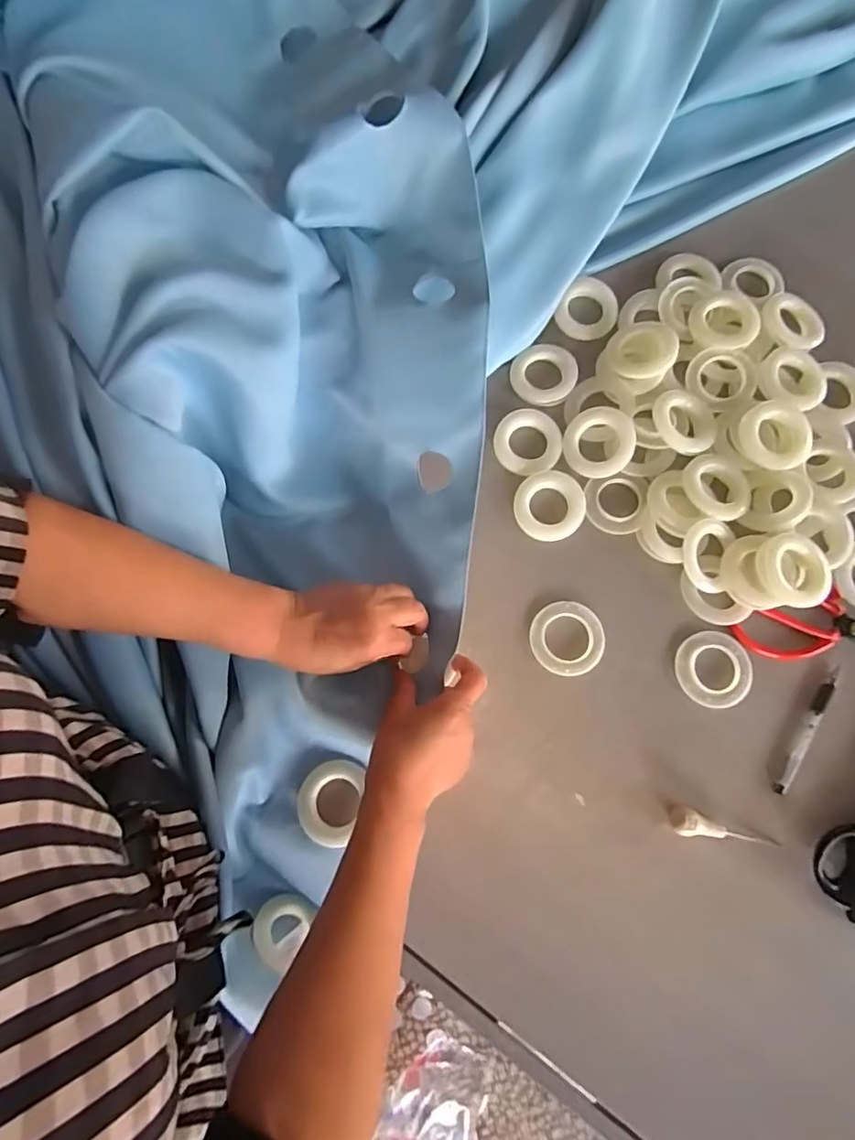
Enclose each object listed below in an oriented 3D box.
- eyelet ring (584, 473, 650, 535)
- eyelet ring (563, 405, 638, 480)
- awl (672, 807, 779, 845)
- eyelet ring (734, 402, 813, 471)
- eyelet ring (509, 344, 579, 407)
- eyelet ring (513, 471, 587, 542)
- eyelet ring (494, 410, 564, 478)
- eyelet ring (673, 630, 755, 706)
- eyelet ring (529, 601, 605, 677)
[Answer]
[{"bbox_3d":[0.190,-0.068,0.555,0.060,0.009,0.061,0,77,0],"label":"eyelet ring"},{"bbox_3d":[0.175,-0.129,0.559,0.068,0.006,0.069,1,93,18],"label":"eyelet ring"},{"bbox_3d":[0.258,0.231,0.476,0.094,0.017,0.022,19,77,4],"label":"awl"},{"bbox_3d":[0.346,-0.131,0.547,0.063,0.029,0.064,0,77,0],"label":"eyelet ring"},{"bbox_3d":[0.124,-0.210,0.583,0.068,0.017,0.067,0,77,0],"label":"eyelet ring"},{"bbox_3d":[0.123,-0.064,0.553,0.068,0.011,0.069,0,77,0],"label":"eyelet ring"},{"bbox_3d":[0.105,-0.133,0.568,0.068,0.005,0.072,0,77,0],"label":"eyelet ring"},{"bbox_3d":[0.271,0.094,0.520,0.067,0.007,0.069,0,77,0],"label":"eyelet ring"},{"bbox_3d":[0.134,0.066,0.526,0.069,0.006,0.069,0,77,0],"label":"eyelet ring"}]

